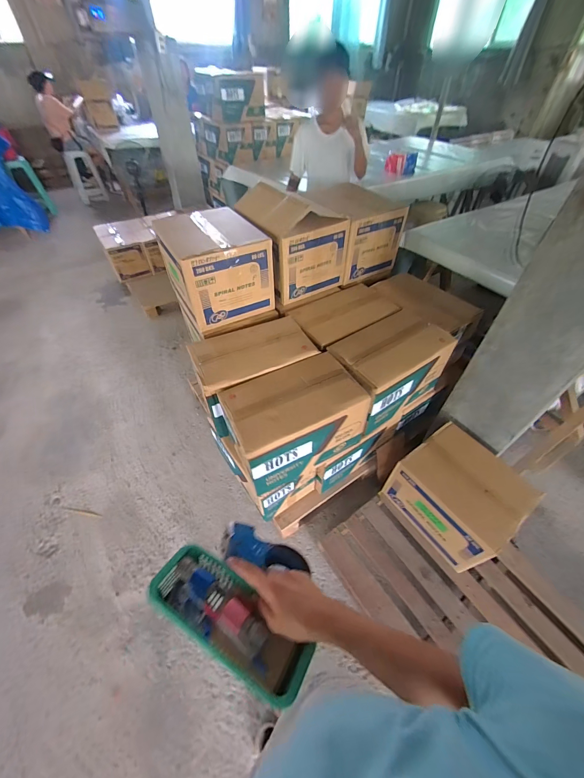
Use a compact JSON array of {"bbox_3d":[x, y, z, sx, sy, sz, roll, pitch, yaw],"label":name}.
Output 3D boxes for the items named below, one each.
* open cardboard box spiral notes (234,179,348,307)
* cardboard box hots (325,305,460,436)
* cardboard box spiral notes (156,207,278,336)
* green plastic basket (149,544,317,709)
[{"bbox_3d":[-0.004,-0.704,1.451,0.381,0.399,0.387,-24,52,-21],"label":"open cardboard box spiral notes"},{"bbox_3d":[0.396,-0.081,1.318,0.481,0.336,0.304,-27,53,-23],"label":"cardboard box hots"},{"bbox_3d":[-0.328,-0.532,1.331,0.357,0.363,0.411,-22,51,-20],"label":"cardboard box spiral notes"},{"bbox_3d":[-0.088,0.323,0.422,0.234,0.060,0.090,24,50,26],"label":"green plastic basket"}]

